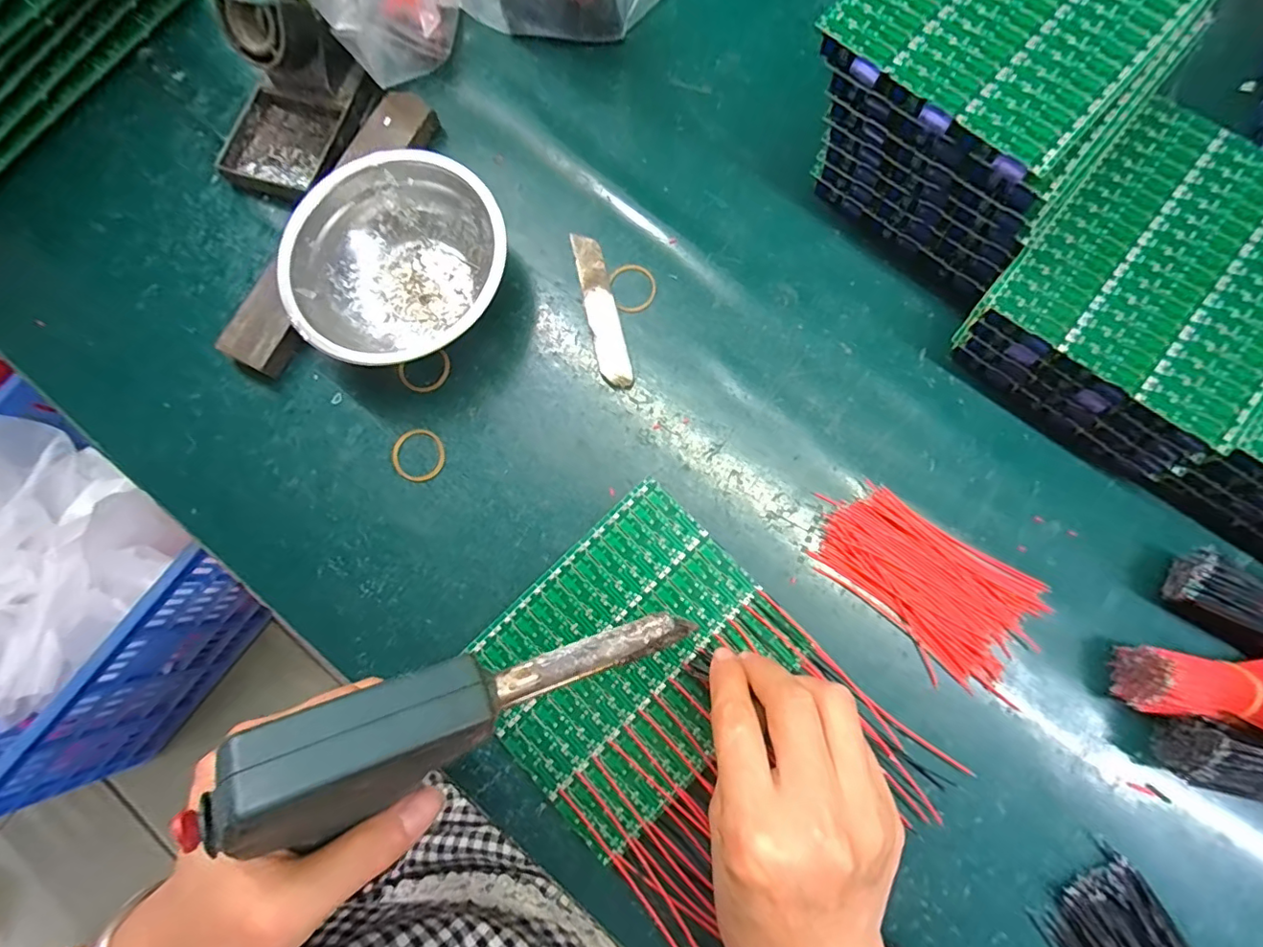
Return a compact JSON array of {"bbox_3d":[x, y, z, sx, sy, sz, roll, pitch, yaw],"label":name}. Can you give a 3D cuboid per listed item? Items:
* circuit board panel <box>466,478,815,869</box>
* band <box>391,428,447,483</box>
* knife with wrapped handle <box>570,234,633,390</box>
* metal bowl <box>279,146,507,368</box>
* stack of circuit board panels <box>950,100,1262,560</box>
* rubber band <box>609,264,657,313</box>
[{"bbox_3d":[0.000,0.096,0.281,0.147,0.006,0.123,-42,81,-7],"label":"circuit board panel"},{"bbox_3d":[-0.126,-0.011,0.318,0.033,0.004,0.030,0,79,1],"label":"band"},{"bbox_3d":[-0.018,-0.100,0.330,0.018,0.004,0.103,-13,79,-2],"label":"knife with wrapped handle"},{"bbox_3d":[-0.136,-0.119,0.318,0.122,0.045,0.123,0,79,1],"label":"metal bowl"},{"bbox_3d":[0.321,-0.062,0.284,0.250,0.064,0.158,39,83,9],"label":"stack of circuit board panels"},{"bbox_3d":[0.001,-0.114,0.331,0.027,0.004,0.033,-12,79,-2],"label":"rubber band"}]

